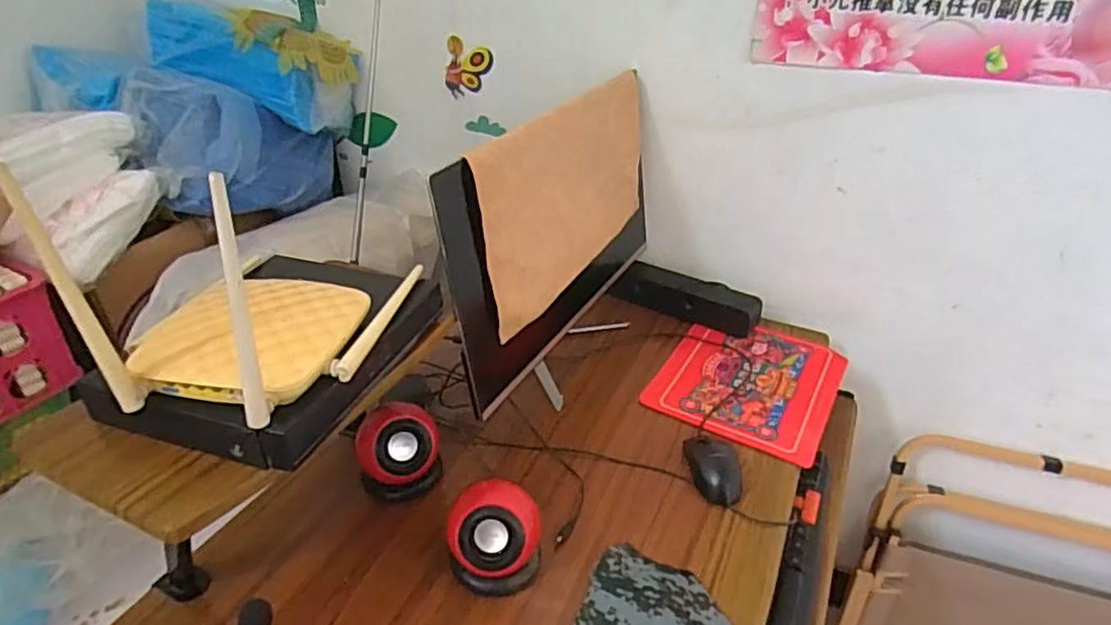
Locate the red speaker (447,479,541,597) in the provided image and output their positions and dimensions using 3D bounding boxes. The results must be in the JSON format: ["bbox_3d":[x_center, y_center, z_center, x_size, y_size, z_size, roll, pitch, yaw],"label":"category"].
[{"bbox_3d":[-0.065,0.242,0.717,0.106,0.090,0.090,-2,34,-4],"label":"red speaker"}]

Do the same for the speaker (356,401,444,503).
[{"bbox_3d":[-0.198,0.170,0.832,0.100,0.095,0.100,-11,36,-17],"label":"speaker"}]

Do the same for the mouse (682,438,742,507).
[{"bbox_3d":[0.206,0.198,0.862,0.068,0.035,0.112,0,34,0],"label":"mouse"}]

